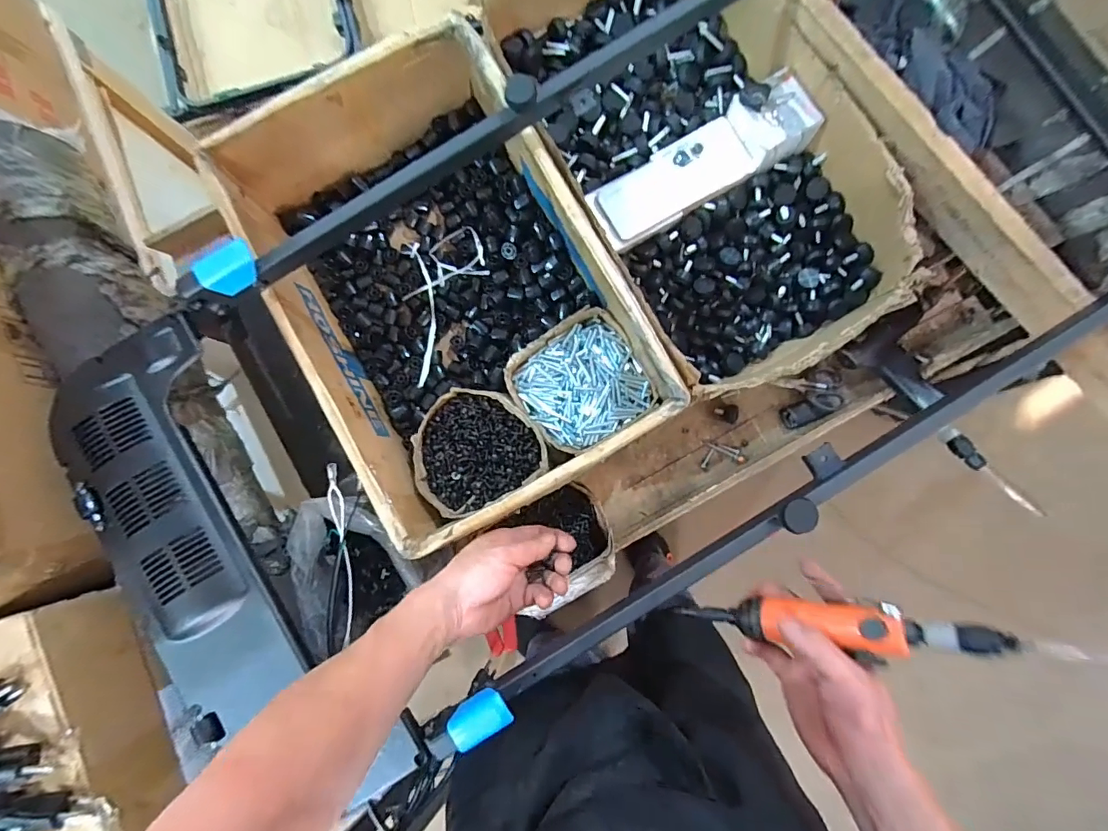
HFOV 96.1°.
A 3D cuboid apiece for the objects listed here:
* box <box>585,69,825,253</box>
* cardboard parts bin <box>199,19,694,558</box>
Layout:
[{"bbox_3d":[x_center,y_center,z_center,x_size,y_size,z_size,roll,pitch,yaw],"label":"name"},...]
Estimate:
[{"bbox_3d":[0.189,-0.321,0.629,0.286,0.045,0.091,-29,85,0],"label":"box"},{"bbox_3d":[-0.125,-0.144,0.611,0.352,0.161,0.512,-29,85,0],"label":"cardboard parts bin"}]

